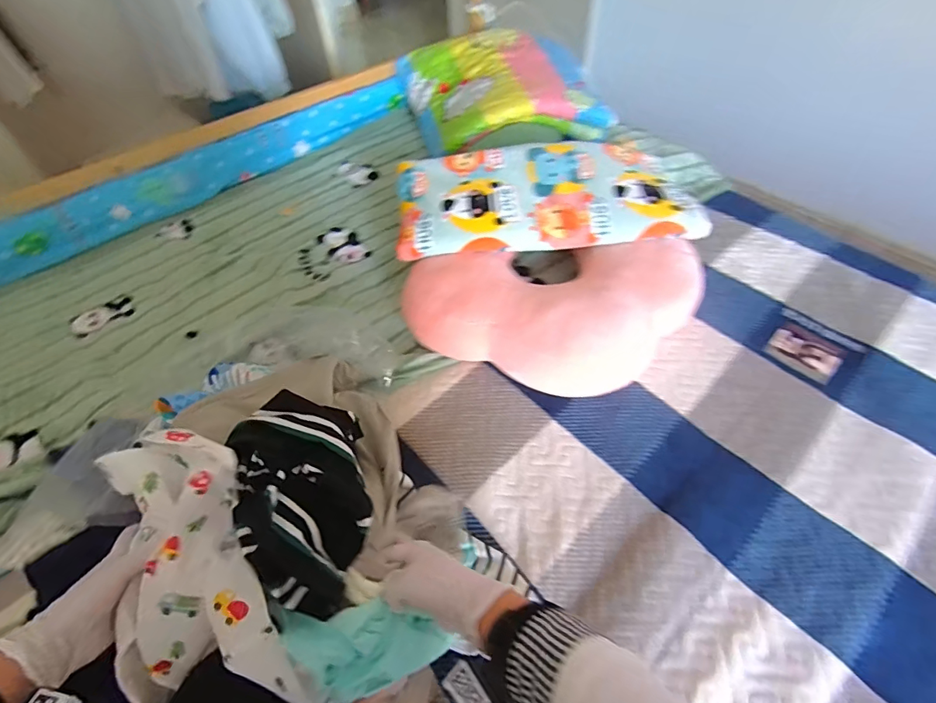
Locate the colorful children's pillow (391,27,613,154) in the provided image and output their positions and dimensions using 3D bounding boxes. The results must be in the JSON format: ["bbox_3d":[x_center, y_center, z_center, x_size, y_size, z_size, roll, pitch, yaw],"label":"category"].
[{"bbox_3d":[0.087,-0.671,1.183,0.442,0.132,0.443,-16,52,-8],"label":"colorful children's pillow"}]

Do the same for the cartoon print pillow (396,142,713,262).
[{"bbox_3d":[0.140,-0.287,0.846,0.532,0.067,0.236,-4,51,1],"label":"cartoon print pillow"}]

